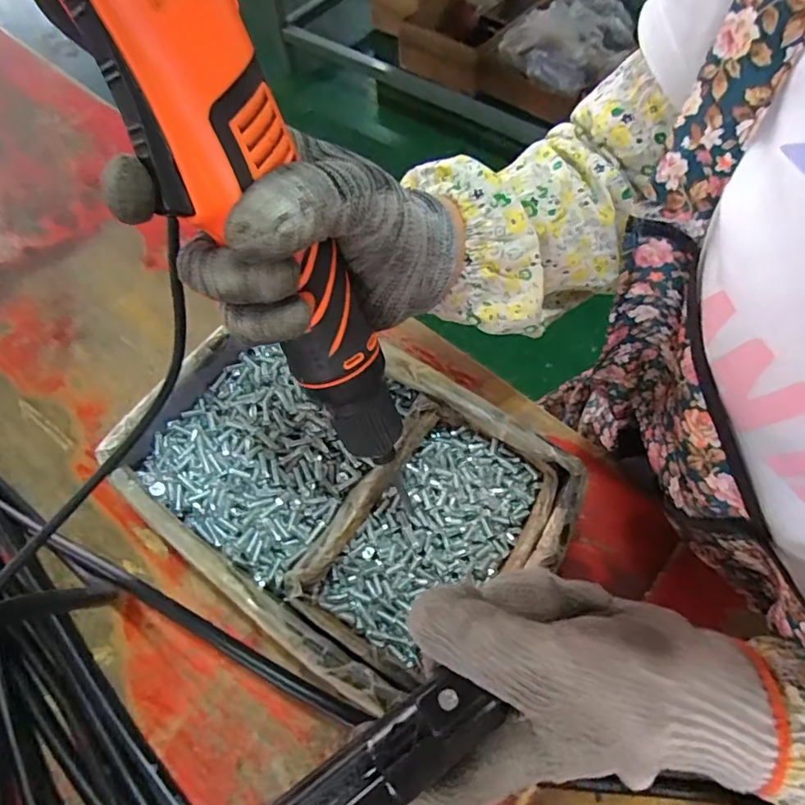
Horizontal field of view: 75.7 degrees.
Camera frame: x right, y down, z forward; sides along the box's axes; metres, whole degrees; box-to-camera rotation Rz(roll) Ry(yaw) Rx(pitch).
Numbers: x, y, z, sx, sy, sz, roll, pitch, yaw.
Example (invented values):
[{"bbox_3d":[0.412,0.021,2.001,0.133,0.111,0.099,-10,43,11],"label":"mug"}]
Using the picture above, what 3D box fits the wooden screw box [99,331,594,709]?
[{"bbox_3d":[-0.035,0.050,0.328,0.253,0.062,0.178,35,68,19],"label":"wooden screw box"}]

